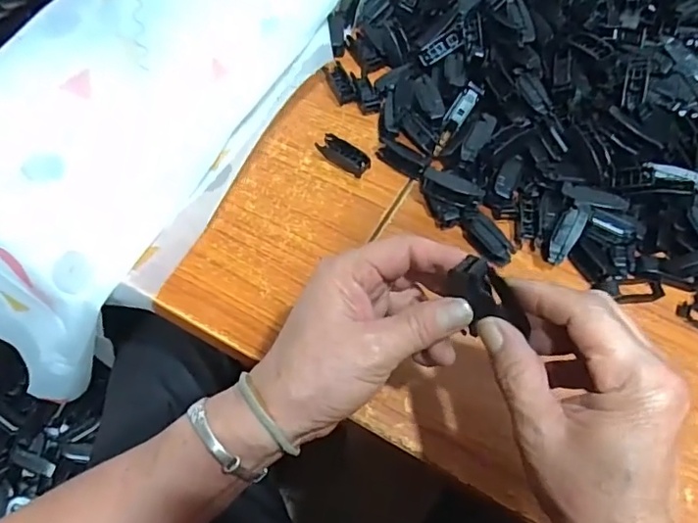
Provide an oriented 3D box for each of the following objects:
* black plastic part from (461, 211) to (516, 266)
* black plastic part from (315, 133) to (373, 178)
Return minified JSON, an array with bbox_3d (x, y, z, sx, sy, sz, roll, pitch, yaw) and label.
[{"bbox_3d":[0.105,-0.018,0.425,0.020,0.015,0.048,-32,67,-19],"label":"black plastic part"},{"bbox_3d":[-0.004,-0.091,0.468,0.047,0.014,0.017,36,65,16],"label":"black plastic part"}]

